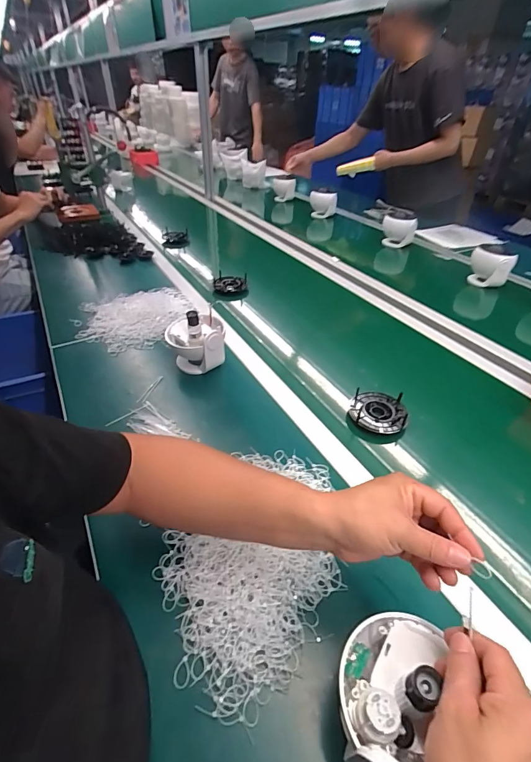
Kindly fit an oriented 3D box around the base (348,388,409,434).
[{"bbox_3d":[0.204,0.055,0.655,0.095,0.028,0.092,1,40,-1],"label":"base"}]

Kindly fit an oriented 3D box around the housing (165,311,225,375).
[{"bbox_3d":[-0.142,-0.085,0.738,0.112,0.104,0.119,-7,41,-10],"label":"housing"}]

